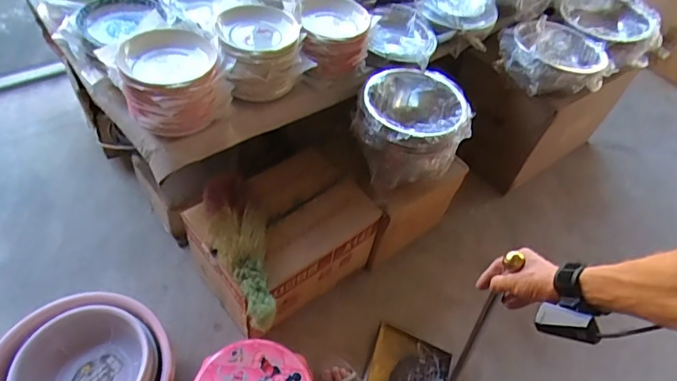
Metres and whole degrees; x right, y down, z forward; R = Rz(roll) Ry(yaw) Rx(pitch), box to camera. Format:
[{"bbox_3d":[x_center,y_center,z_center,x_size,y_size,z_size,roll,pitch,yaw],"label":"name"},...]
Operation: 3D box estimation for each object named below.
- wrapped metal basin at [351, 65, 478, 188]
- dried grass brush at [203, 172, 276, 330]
[{"bbox_3d":[0.191,-0.170,1.273,0.301,0.203,0.274,4,48,-5],"label":"wrapped metal basin"},{"bbox_3d":[-0.241,0.132,1.114,0.142,0.106,0.376,-7,50,-15],"label":"dried grass brush"}]

